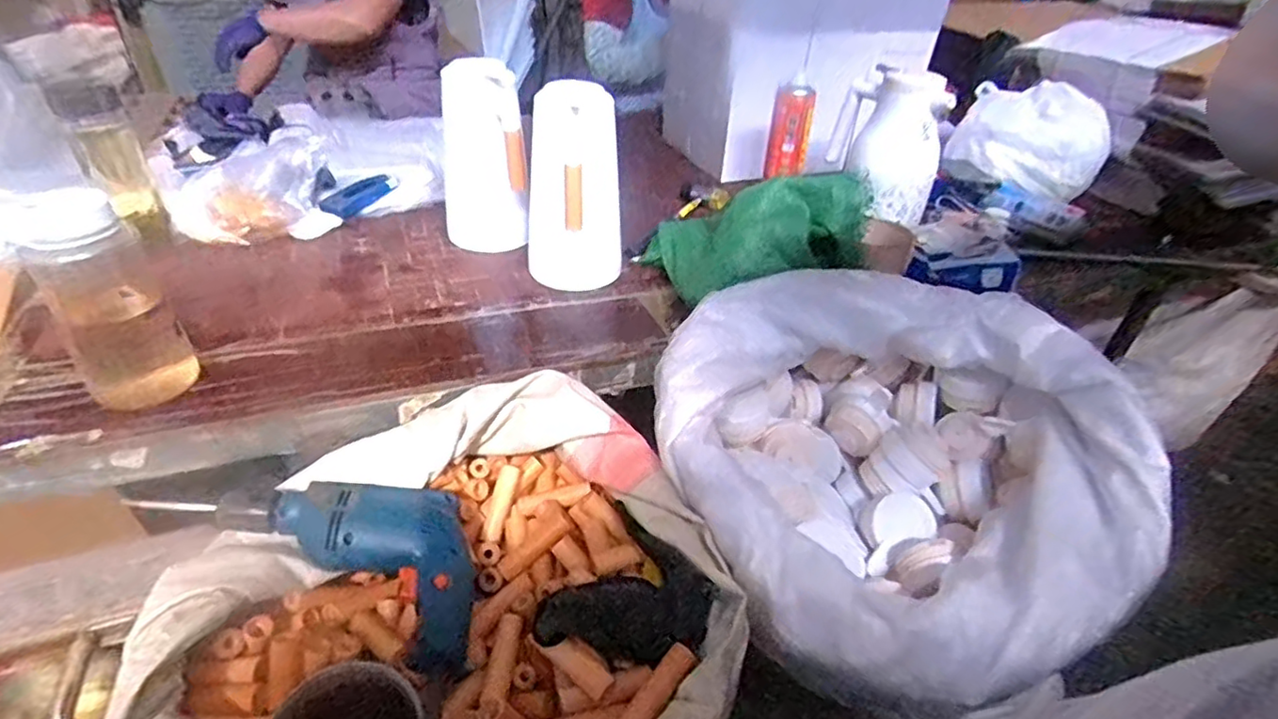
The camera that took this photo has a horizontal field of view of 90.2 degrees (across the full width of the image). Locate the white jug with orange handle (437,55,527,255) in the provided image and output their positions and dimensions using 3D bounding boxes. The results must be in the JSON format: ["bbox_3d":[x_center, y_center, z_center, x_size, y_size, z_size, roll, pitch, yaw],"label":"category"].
[{"bbox_3d":[-0.208,-0.289,0.933,0.149,0.264,0.090,19,38,20],"label":"white jug with orange handle"}]

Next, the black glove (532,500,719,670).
[{"bbox_3d":[0.000,0.207,0.565,0.127,0.036,0.142,20,38,21],"label":"black glove"}]

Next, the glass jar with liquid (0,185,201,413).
[{"bbox_3d":[-0.496,-0.057,0.598,0.085,0.203,0.074,-21,42,-31],"label":"glass jar with liquid"}]

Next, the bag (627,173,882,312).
[{"bbox_3d":[0.159,-0.165,0.861,0.292,0.144,0.124,7,35,4],"label":"bag"}]

